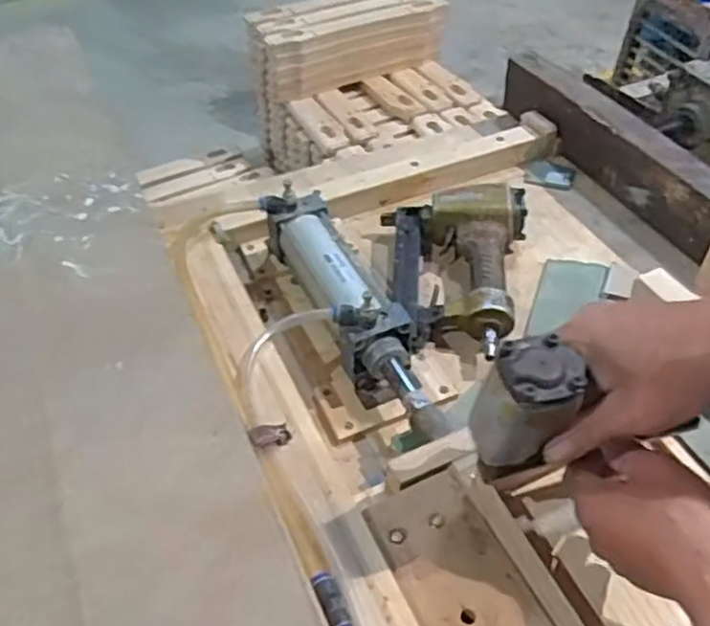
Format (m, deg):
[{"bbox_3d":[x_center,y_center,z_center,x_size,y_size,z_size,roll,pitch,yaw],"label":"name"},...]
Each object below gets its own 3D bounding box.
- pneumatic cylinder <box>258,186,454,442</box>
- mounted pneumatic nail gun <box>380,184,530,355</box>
[{"bbox_3d":[-0.002,-0.002,0.662,0.072,0.081,0.315,-21,49,-18],"label":"pneumatic cylinder"},{"bbox_3d":[0.096,-0.052,0.738,0.156,0.075,0.218,10,47,11],"label":"mounted pneumatic nail gun"}]

